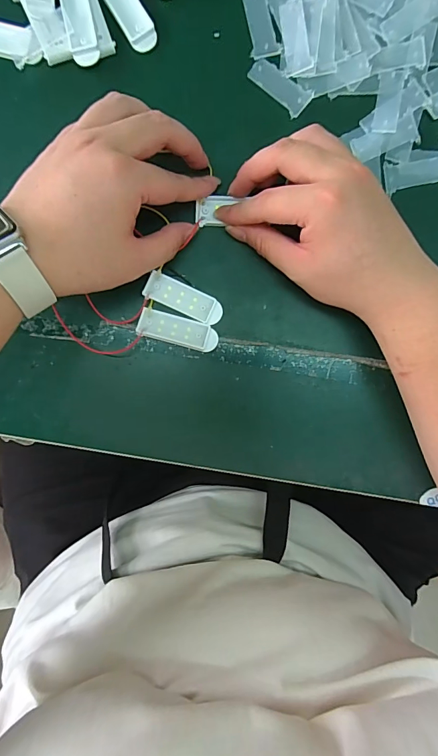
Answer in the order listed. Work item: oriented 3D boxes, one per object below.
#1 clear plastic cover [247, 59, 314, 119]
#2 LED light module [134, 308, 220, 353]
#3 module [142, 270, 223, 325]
[{"bbox_3d":[0.044,-0.211,0.280,0.047,0.004,0.020,41,92,-2],"label":"clear plastic cover"},{"bbox_3d":[-0.029,-0.035,0.286,0.058,0.009,0.020,16,92,-1],"label":"LED light module"},{"bbox_3d":[-0.025,-0.058,0.286,0.058,0.006,0.020,23,92,-1],"label":"module"}]

